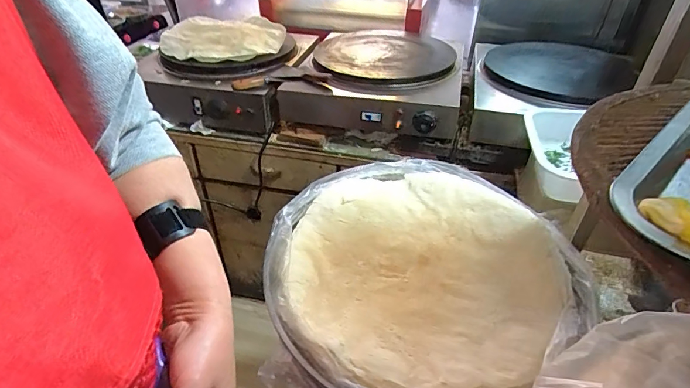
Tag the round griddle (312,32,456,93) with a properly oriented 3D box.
[{"bbox_3d":[0.108,-0.379,1.147,0.372,0.044,0.385,0,37,0],"label":"round griddle"}]

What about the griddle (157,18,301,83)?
[{"bbox_3d":[-0.345,-0.447,1.218,0.376,0.073,0.383,12,38,15],"label":"griddle"}]

